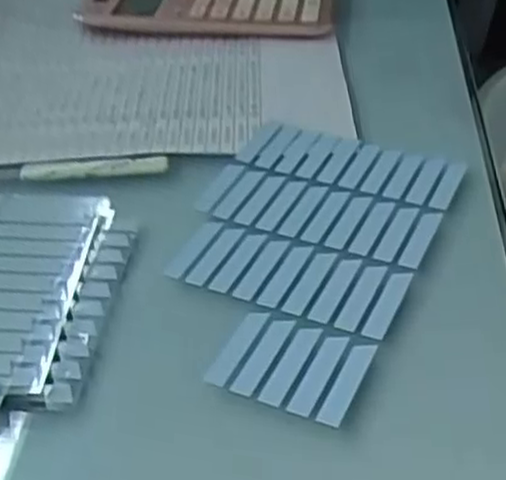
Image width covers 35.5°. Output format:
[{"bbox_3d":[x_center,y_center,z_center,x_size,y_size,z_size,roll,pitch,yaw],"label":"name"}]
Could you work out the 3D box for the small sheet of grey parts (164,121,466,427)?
[{"bbox_3d":[0.020,0.000,0.355,0.105,0.009,0.173,14,41,21],"label":"small sheet of grey parts"}]

